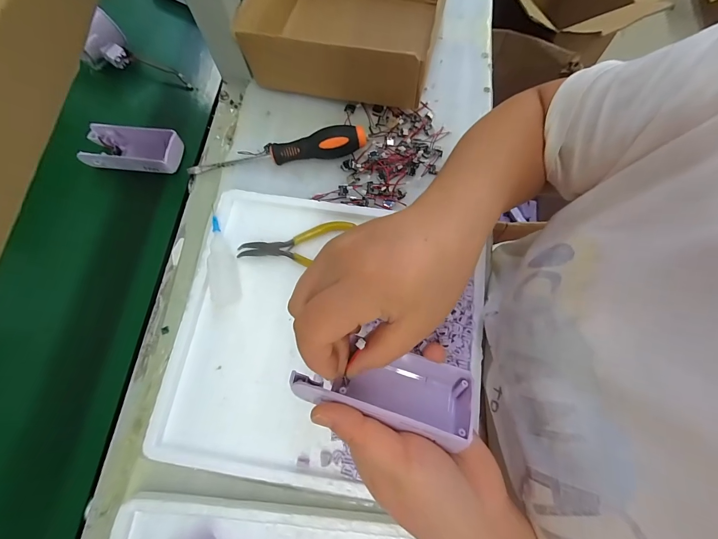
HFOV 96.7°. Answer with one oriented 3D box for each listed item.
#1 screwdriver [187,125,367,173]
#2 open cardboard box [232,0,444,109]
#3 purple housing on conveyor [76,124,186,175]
[{"bbox_3d":[-0.091,-0.136,0.354,0.196,0.031,0.027,-5,73,-3],"label":"screwdriver"},{"bbox_3d":[-0.011,-0.309,0.382,0.205,0.078,0.212,14,72,3],"label":"open cardboard box"},{"bbox_3d":[-0.262,-0.140,0.371,0.115,0.024,0.051,5,72,0],"label":"purple housing on conveyor"}]

